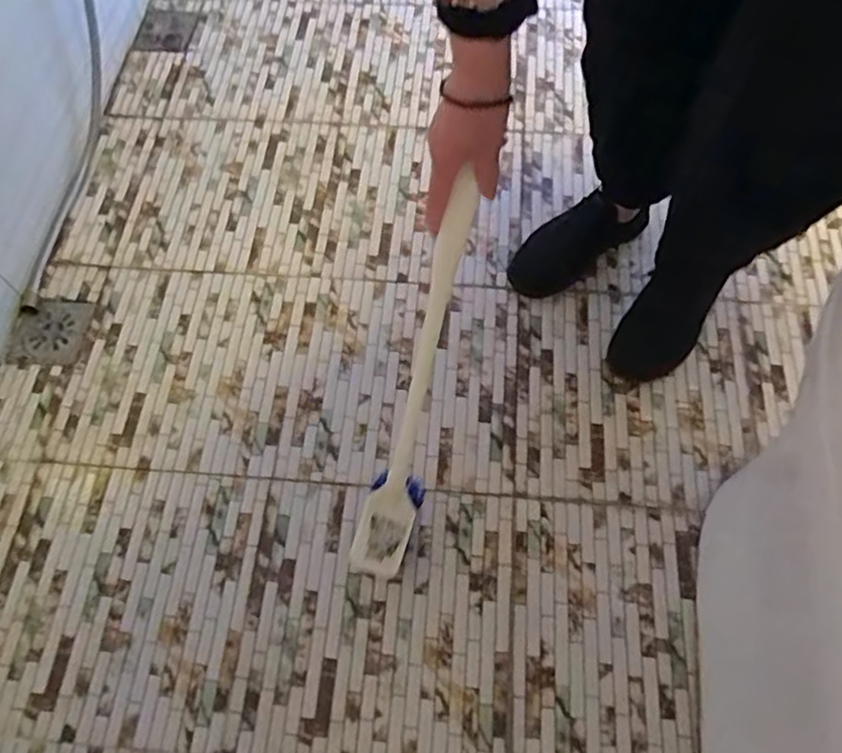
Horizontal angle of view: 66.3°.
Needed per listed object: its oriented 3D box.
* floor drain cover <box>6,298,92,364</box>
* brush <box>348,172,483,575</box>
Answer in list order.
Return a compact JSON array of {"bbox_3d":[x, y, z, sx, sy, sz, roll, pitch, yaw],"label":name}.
[{"bbox_3d":[-0.528,-0.065,0.924,0.099,0.010,0.104,3,65,3],"label":"floor drain cover"},{"bbox_3d":[-0.001,0.016,0.670,0.055,0.429,0.072,18,25,10],"label":"brush"}]

